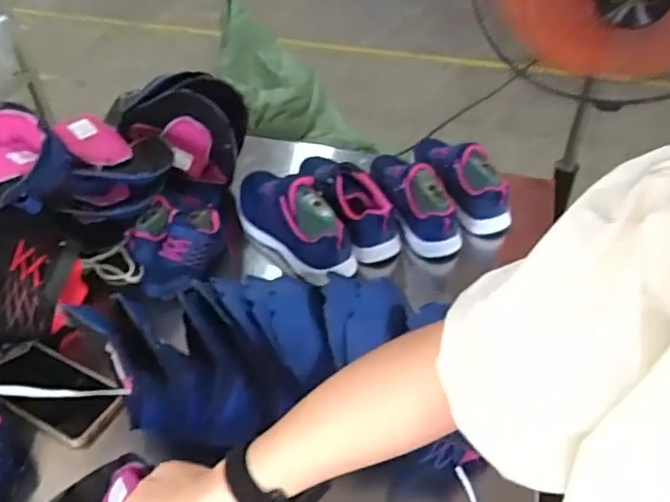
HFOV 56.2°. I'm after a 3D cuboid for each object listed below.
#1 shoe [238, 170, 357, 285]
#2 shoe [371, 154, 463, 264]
[{"bbox_3d":[-0.065,-0.051,0.877,0.078,0.107,0.228,-30,49,-28],"label":"shoe"},{"bbox_3d":[0.103,-0.080,0.900,0.062,0.103,0.205,-21,46,-20],"label":"shoe"}]

